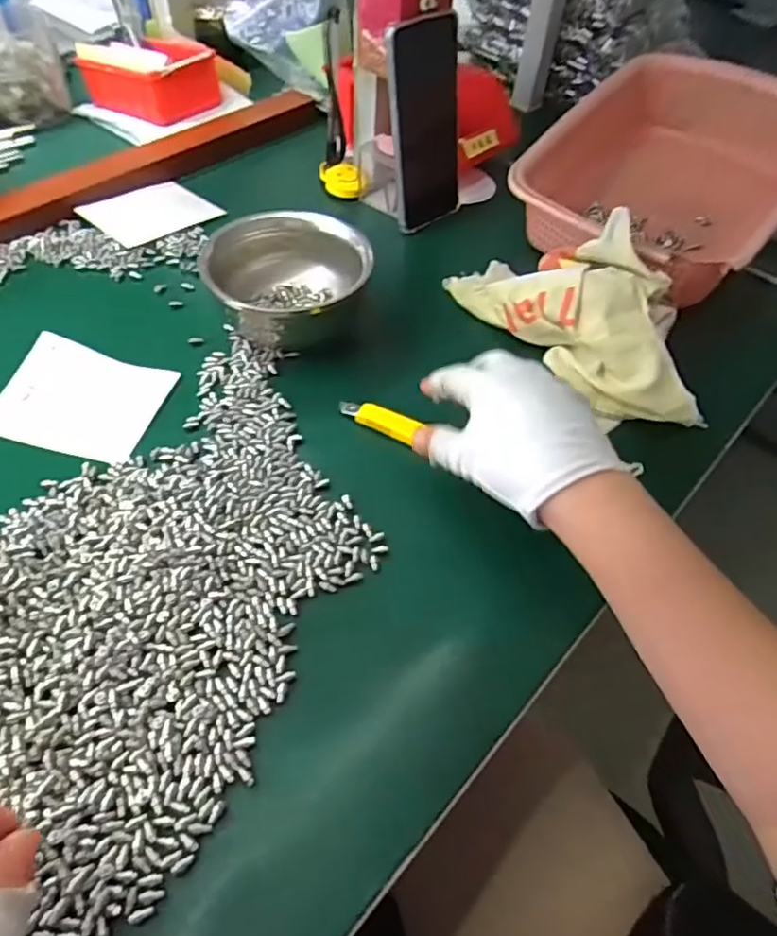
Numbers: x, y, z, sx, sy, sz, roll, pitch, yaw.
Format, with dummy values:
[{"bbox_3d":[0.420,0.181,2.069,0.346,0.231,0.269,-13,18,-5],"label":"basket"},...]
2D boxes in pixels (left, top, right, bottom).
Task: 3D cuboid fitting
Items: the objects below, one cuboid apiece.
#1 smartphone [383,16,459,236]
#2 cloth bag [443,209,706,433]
[{"bbox_3d":[0.037,-0.308,0.551,0.079,0.164,0.012,-33,52,-24],"label":"smartphone"},{"bbox_3d":[0.157,-0.128,0.474,0.092,0.075,0.230,-29,59,-25],"label":"cloth bag"}]

